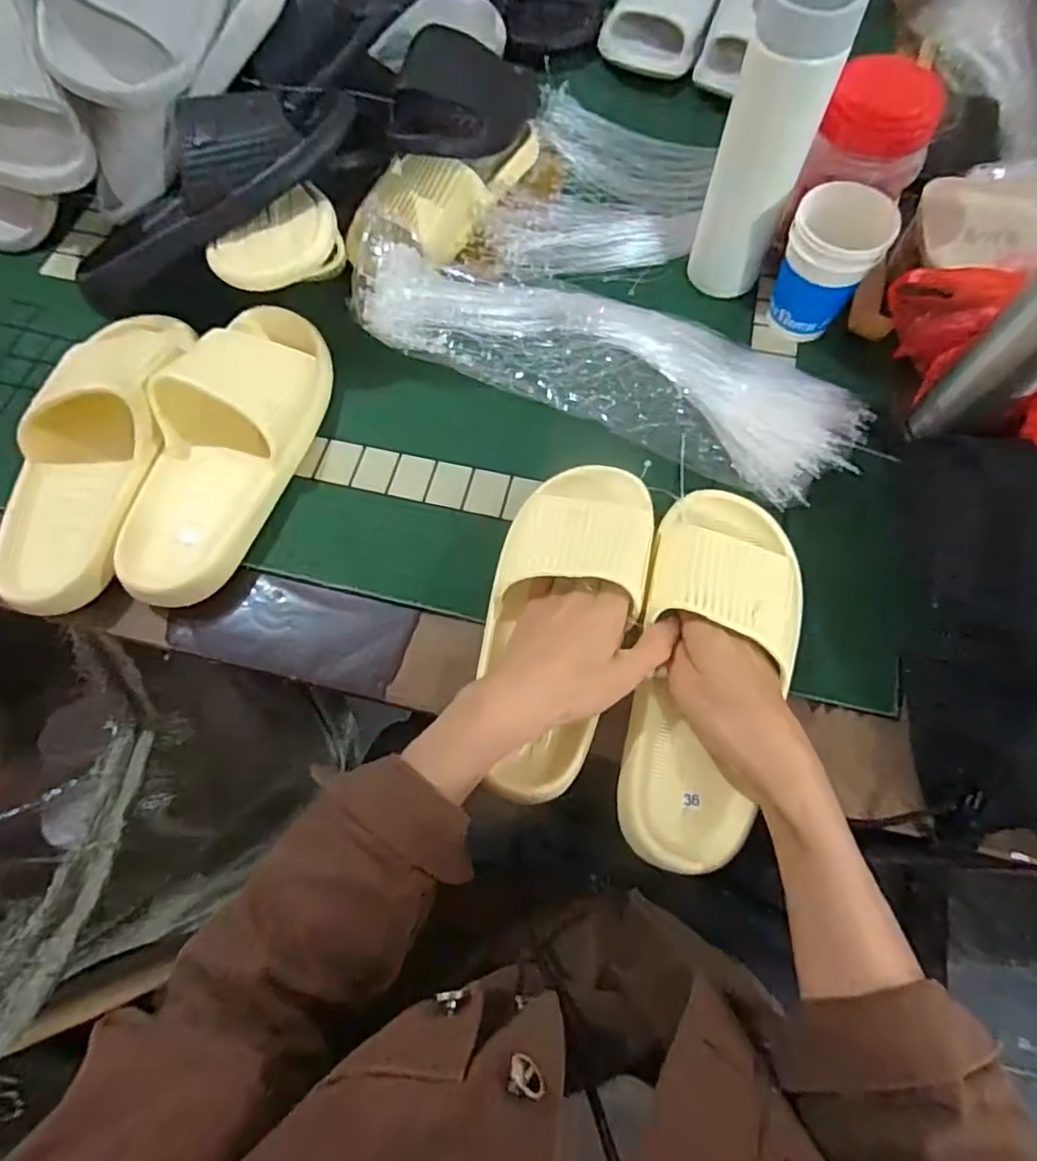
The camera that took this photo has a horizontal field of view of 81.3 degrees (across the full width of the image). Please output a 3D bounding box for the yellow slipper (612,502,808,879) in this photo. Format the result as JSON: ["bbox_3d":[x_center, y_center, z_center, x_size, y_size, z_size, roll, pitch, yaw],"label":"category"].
[{"bbox_3d":[0.125,0.053,0.387,0.098,0.060,0.246,13,77,7],"label":"yellow slipper"}]

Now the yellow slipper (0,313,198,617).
[{"bbox_3d":[-0.320,-0.111,0.446,0.095,0.054,0.263,4,68,3],"label":"yellow slipper"}]

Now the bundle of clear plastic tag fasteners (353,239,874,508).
[{"bbox_3d":[0.071,-0.187,0.483,0.406,0.049,0.134,24,70,11],"label":"bundle of clear plastic tag fasteners"}]

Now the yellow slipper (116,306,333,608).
[{"bbox_3d":[-0.220,-0.119,0.459,0.101,0.060,0.275,10,68,6],"label":"yellow slipper"}]

